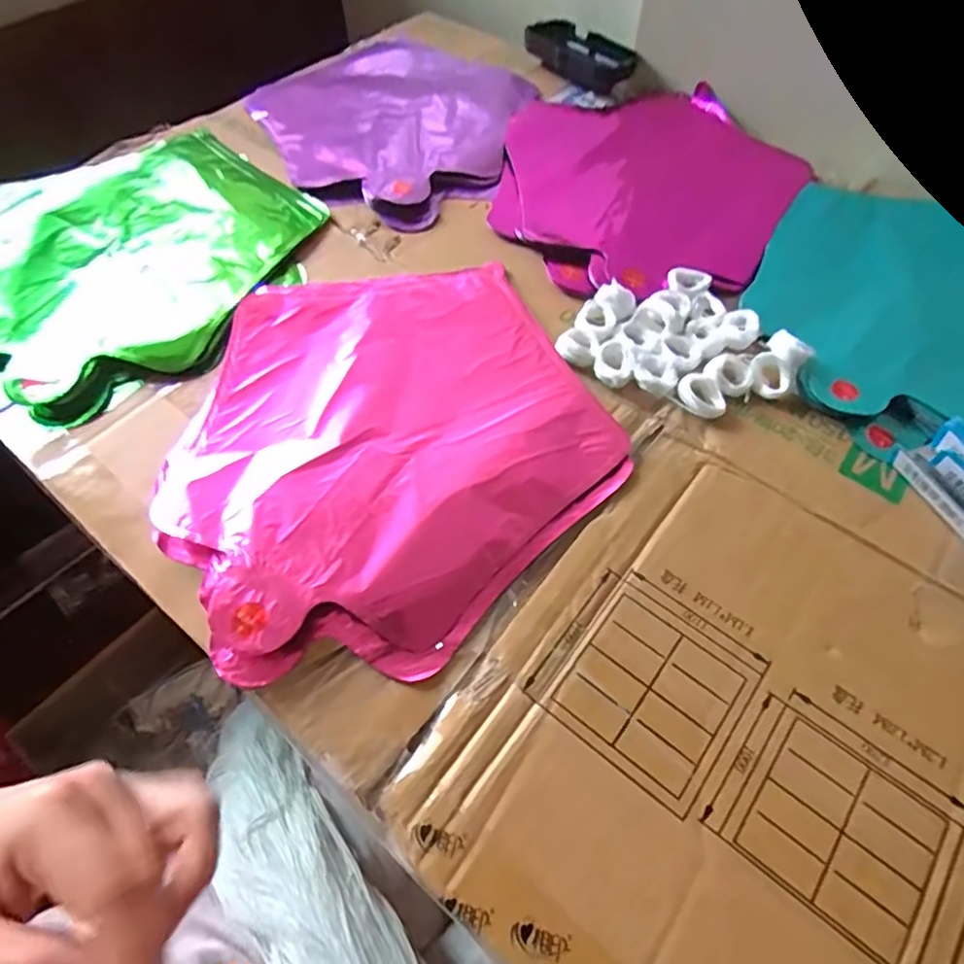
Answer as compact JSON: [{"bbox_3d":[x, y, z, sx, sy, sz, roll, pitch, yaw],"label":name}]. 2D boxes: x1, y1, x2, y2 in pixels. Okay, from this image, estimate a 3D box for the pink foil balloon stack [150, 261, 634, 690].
[{"bbox_3d":[-0.057,-0.029,0.331,0.229,0.014,0.243,-25,62,-15],"label":"pink foil balloon stack"}]

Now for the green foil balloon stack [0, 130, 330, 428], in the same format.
[{"bbox_3d":[-0.254,-0.153,0.407,0.256,0.018,0.254,38,66,20],"label":"green foil balloon stack"}]

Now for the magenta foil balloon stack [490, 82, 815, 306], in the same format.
[{"bbox_3d":[0.119,-0.238,0.461,0.225,0.020,0.274,30,63,16],"label":"magenta foil balloon stack"}]

